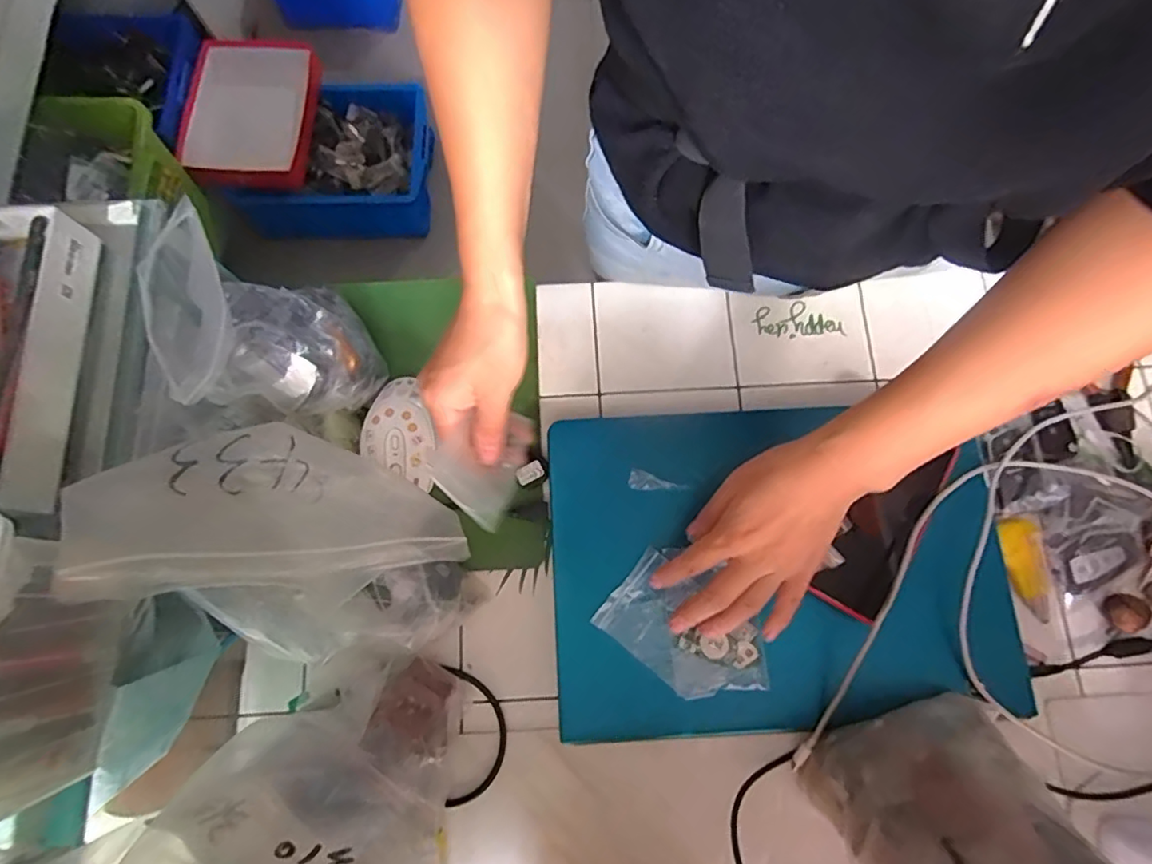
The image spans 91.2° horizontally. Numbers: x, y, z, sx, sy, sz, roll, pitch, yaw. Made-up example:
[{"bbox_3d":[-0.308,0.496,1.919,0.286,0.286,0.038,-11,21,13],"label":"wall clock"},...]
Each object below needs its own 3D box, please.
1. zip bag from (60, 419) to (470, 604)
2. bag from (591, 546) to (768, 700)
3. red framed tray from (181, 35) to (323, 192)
[{"bbox_3d":[-0.165,0.041,0.329,0.198,0.034,0.089,6,70,-42],"label":"zip bag"},{"bbox_3d":[0.082,0.147,0.411,0.119,0.010,0.074,39,78,9],"label":"bag"},{"bbox_3d":[-0.687,-0.689,1.210,0.249,0.063,0.382,1,75,0],"label":"red framed tray"}]

